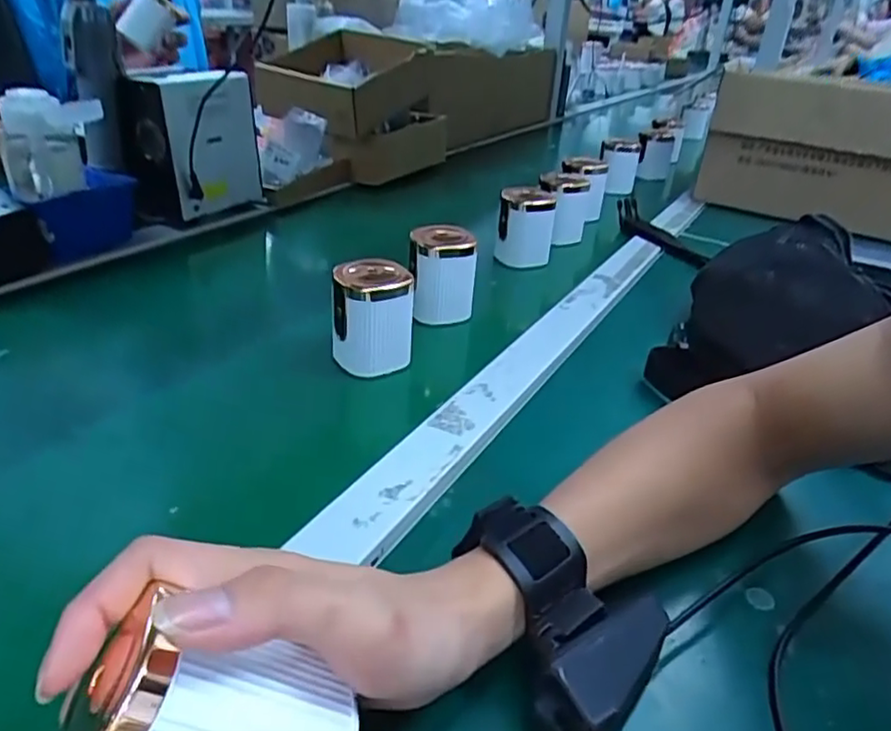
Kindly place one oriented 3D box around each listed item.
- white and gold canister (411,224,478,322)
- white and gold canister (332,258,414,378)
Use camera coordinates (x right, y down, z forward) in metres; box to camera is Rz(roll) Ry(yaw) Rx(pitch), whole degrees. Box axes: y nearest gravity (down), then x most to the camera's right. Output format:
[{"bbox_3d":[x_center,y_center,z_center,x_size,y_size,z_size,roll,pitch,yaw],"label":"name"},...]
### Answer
[{"bbox_3d":[-0.004,-0.079,0.548,0.050,0.070,0.045,-6,34,-17],"label":"white and gold canister"},{"bbox_3d":[-0.054,-0.036,0.475,0.057,0.071,0.047,1,33,-6],"label":"white and gold canister"}]

